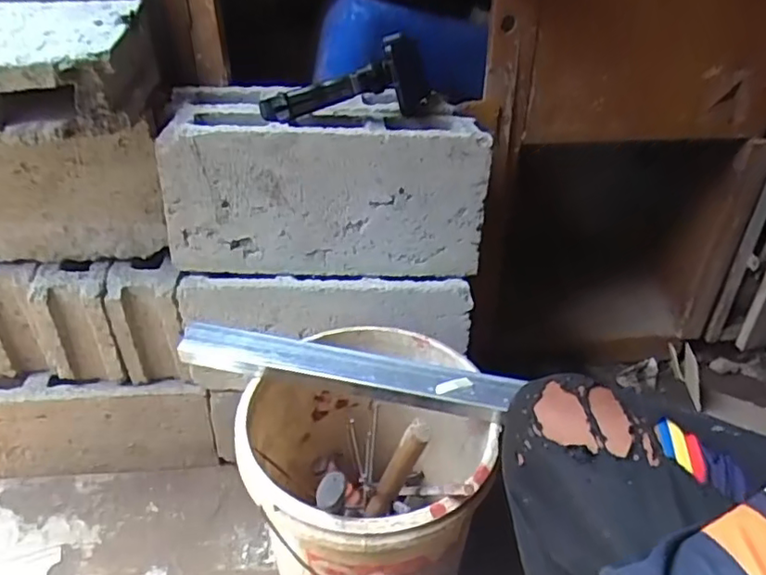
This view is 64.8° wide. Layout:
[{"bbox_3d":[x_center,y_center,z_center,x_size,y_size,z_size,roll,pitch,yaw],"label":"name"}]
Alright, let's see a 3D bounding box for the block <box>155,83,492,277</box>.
[{"bbox_3d":[-0.077,-0.152,0.824,0.395,0.194,0.192,-1,36,-5],"label":"block"}]

